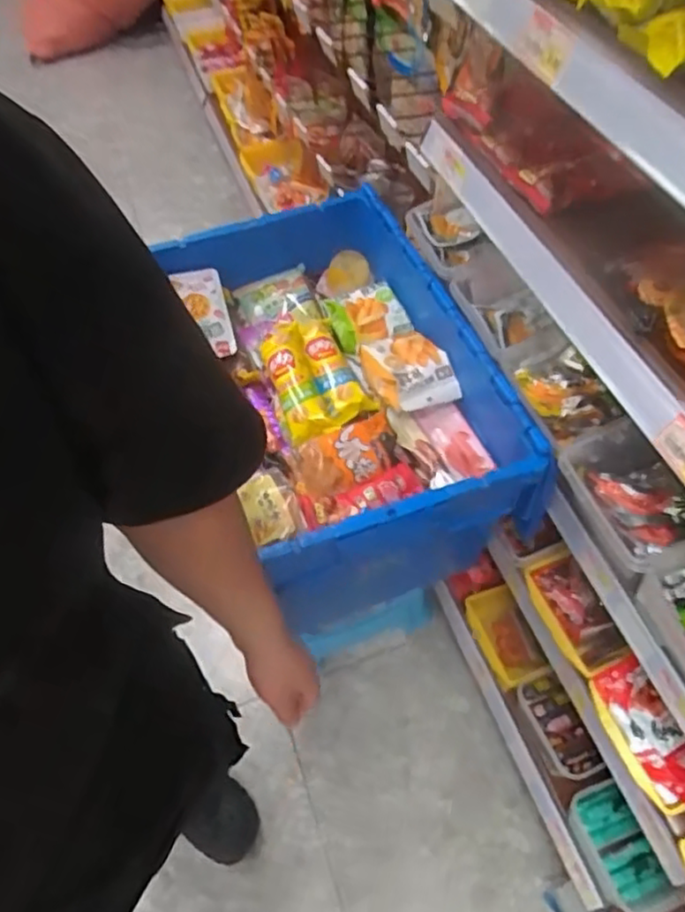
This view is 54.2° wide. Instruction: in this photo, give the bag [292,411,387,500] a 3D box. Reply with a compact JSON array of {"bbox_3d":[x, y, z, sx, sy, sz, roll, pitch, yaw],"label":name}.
[{"bbox_3d":[0.003,0.001,0.870,0.134,0.033,0.085,-18,53,-9],"label":"bag"}]

